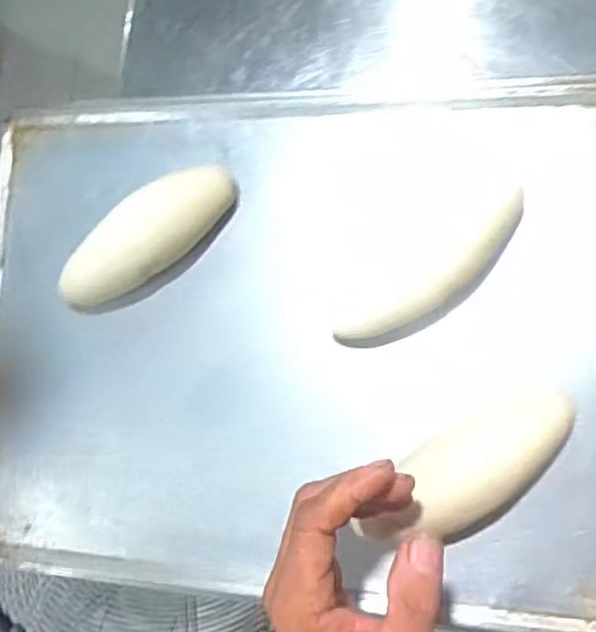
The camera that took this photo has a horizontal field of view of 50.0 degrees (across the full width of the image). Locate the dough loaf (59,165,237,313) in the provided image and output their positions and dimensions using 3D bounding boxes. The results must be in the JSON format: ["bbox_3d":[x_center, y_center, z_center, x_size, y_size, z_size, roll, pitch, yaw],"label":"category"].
[{"bbox_3d":[-0.103,-0.055,0.437,0.133,0.032,0.046,-40,78,5],"label":"dough loaf"}]

